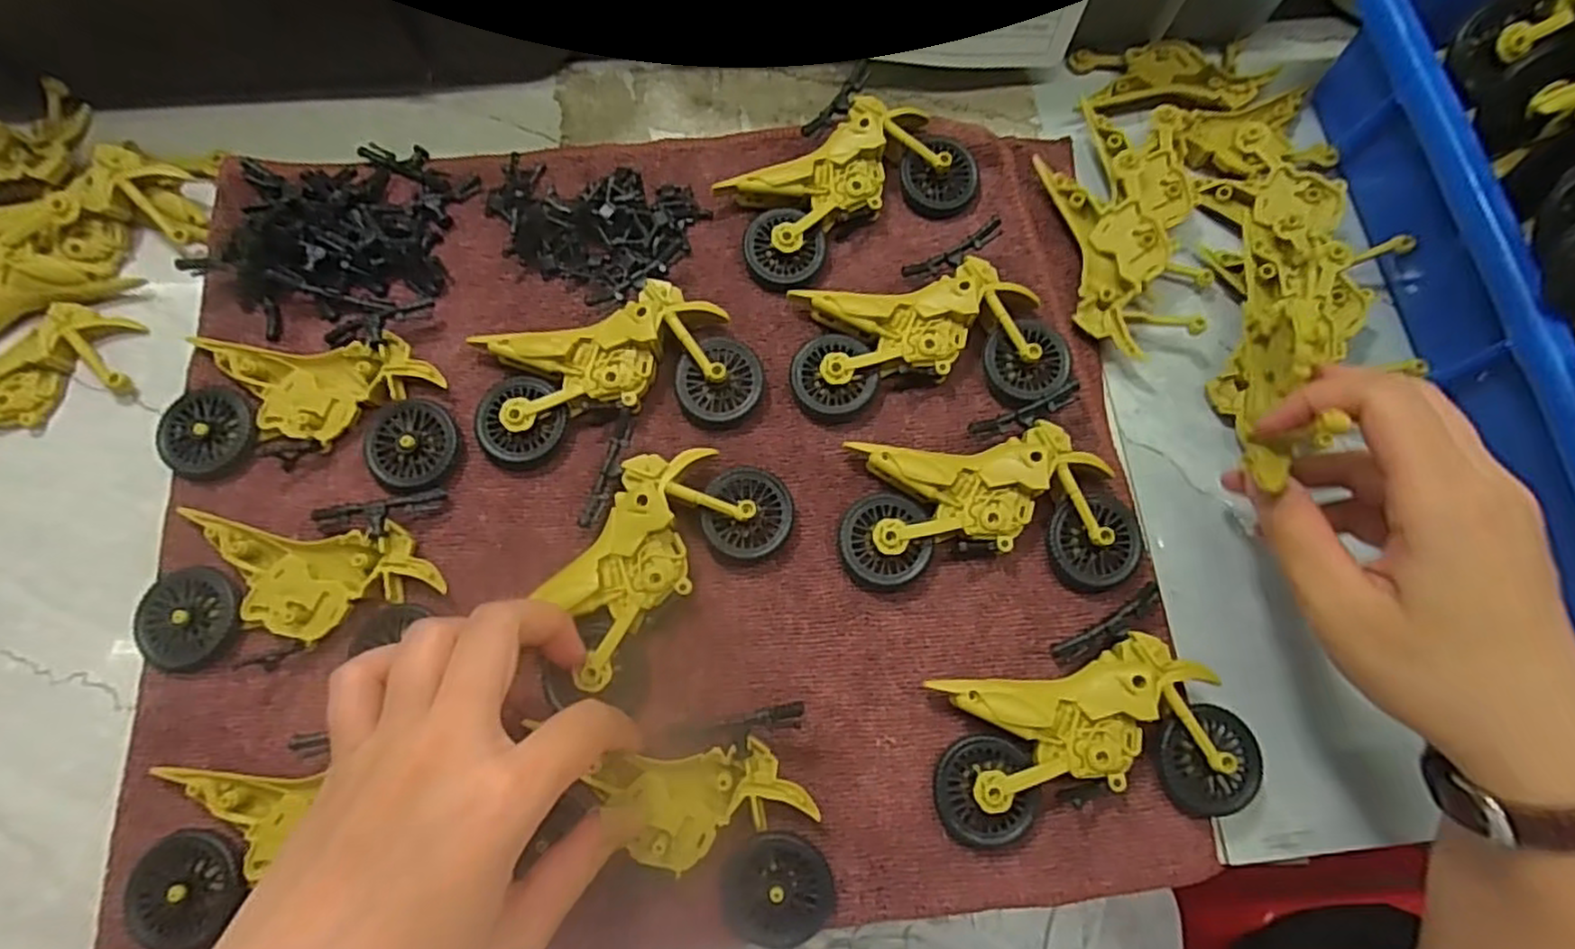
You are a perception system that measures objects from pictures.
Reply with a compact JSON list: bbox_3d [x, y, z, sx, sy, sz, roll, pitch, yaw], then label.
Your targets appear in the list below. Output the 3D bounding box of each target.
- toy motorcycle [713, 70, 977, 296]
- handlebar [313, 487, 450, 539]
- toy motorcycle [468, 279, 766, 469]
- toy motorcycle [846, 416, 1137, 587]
[{"bbox_3d":[0.026,-0.138,0.326,0.112,0.021,0.070,-28,77,-8],"label":"toy motorcycle"},{"bbox_3d":[-0.159,0.017,0.280,0.046,0.012,0.017,-13,76,-5],"label":"handlebar"},{"bbox_3d":[-0.072,-0.043,0.296,0.115,0.019,0.058,-12,75,-4],"label":"toy motorcycle"},{"bbox_3d":[0.081,0.013,0.286,0.114,0.020,0.060,1,75,-1],"label":"toy motorcycle"}]

